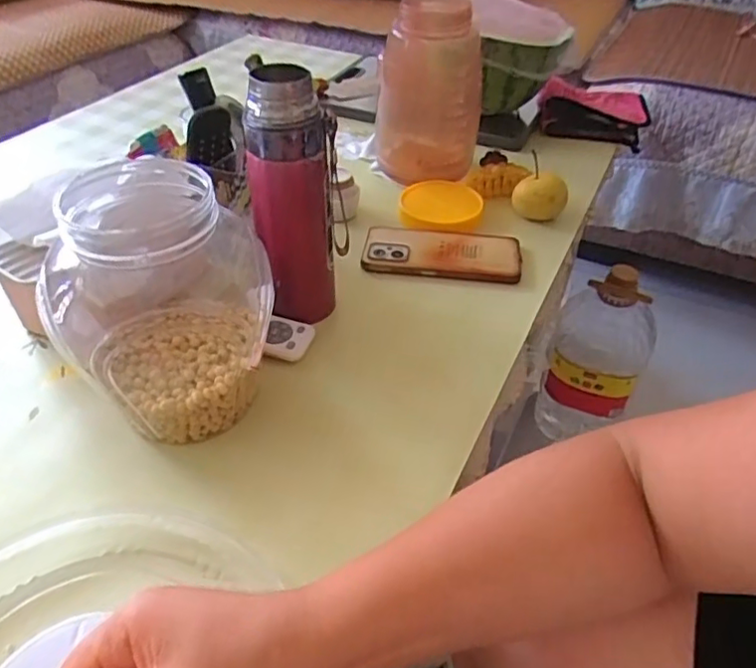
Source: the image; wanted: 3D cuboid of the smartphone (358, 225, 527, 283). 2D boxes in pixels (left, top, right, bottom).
[{"bbox_3d":[0.067,-0.086,0.626,0.161,0.014,0.072,6,42,5],"label":"smartphone"}]

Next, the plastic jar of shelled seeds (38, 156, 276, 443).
[{"bbox_3d":[-0.151,-0.010,0.412,0.107,0.178,0.102,1,41,-1],"label":"plastic jar of shelled seeds"}]

